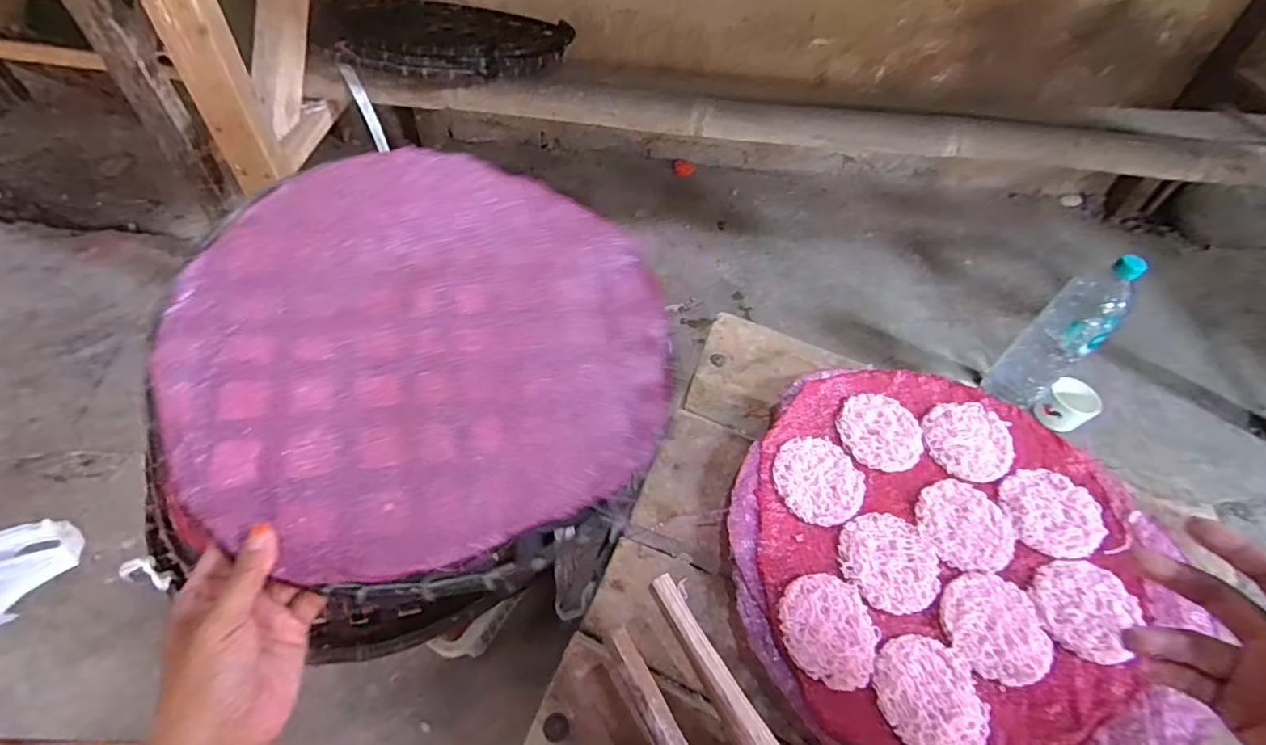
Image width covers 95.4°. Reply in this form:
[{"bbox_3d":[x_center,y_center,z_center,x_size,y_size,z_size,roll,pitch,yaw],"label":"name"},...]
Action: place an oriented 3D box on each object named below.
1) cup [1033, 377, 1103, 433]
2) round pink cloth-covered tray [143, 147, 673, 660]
[{"bbox_3d":[0.731,0.055,0.967,0.076,0.055,0.074,2,53,-3],"label":"cup"},{"bbox_3d":[-0.144,-0.013,0.419,0.355,0.029,0.339,5,62,-9],"label":"round pink cloth-covered tray"}]

